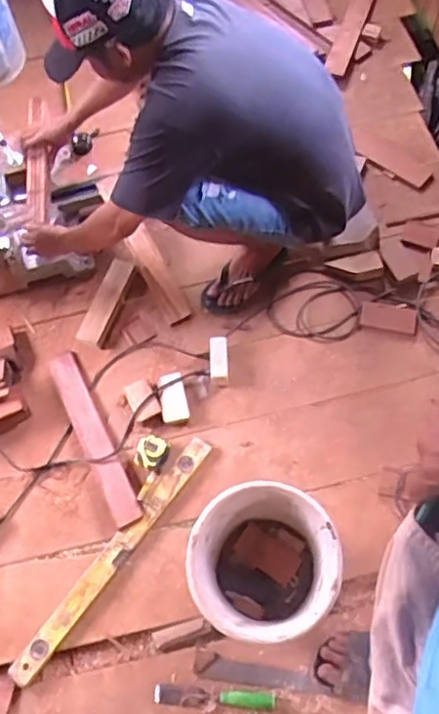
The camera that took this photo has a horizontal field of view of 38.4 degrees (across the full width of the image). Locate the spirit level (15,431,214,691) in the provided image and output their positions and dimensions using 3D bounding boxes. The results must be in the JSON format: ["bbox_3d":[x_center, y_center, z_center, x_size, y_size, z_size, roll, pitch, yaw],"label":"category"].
[{"bbox_3d":[-0.231,0.427,1.379,0.067,0.024,0.615,33,73,19],"label":"spirit level"}]

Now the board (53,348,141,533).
[{"bbox_3d":[-0.298,0.179,1.482,0.065,0.021,0.453,-26,66,-6],"label":"board"}]

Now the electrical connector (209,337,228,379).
[{"bbox_3d":[-0.002,0.002,1.519,0.044,0.022,0.099,-3,93,0],"label":"electrical connector"}]

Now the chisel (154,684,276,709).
[{"bbox_3d":[-0.010,0.689,1.271,0.241,0.022,0.036,1,66,6],"label":"chisel"}]

